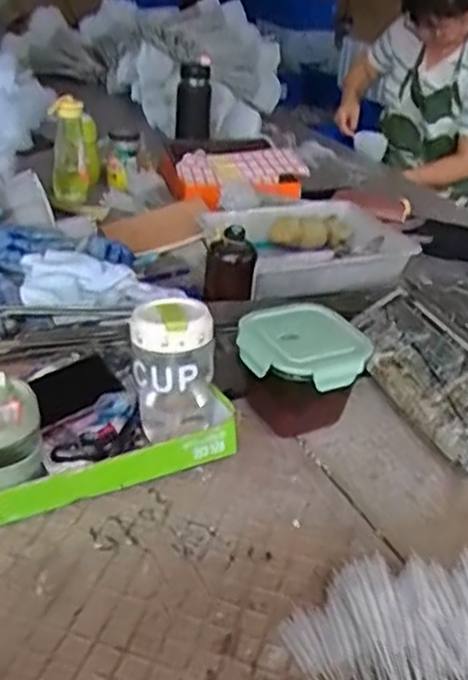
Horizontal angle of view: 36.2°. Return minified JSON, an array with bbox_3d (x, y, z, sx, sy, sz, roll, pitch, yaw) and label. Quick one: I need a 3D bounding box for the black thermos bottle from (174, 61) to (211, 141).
[{"bbox_3d":[-0.094,-0.537,1.625,0.079,0.219,0.072,8,59,4],"label":"black thermos bottle"}]

